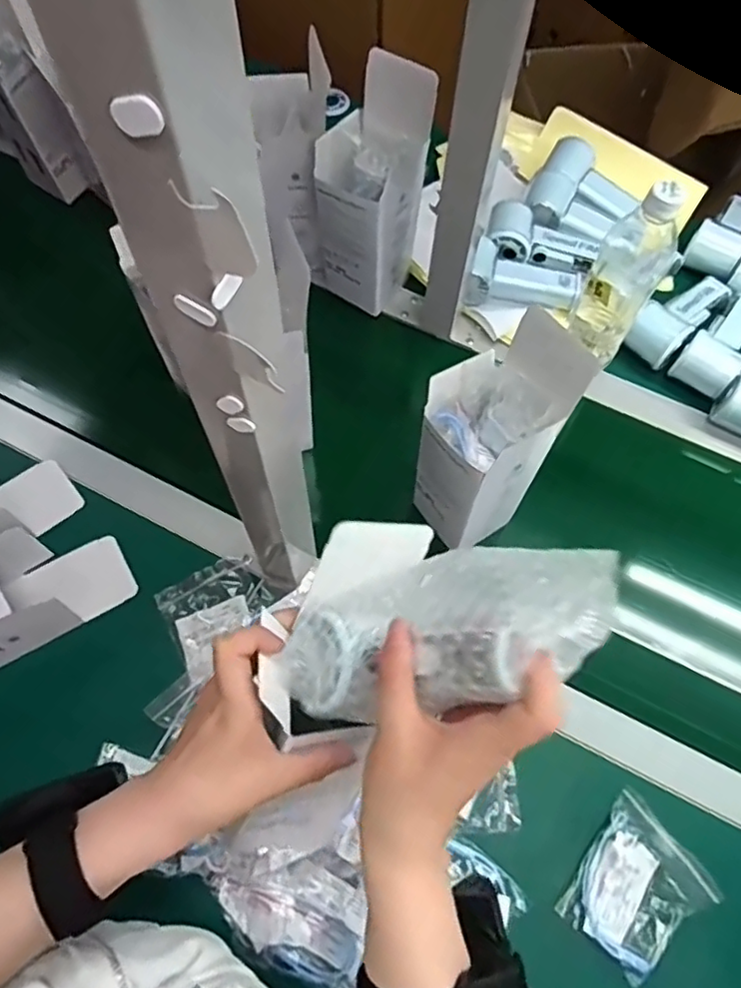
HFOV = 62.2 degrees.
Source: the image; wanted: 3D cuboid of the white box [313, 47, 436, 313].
[{"bbox_3d":[-0.005,-0.299,0.626,0.100,0.239,0.070,29,69,10],"label":"white box"}]

